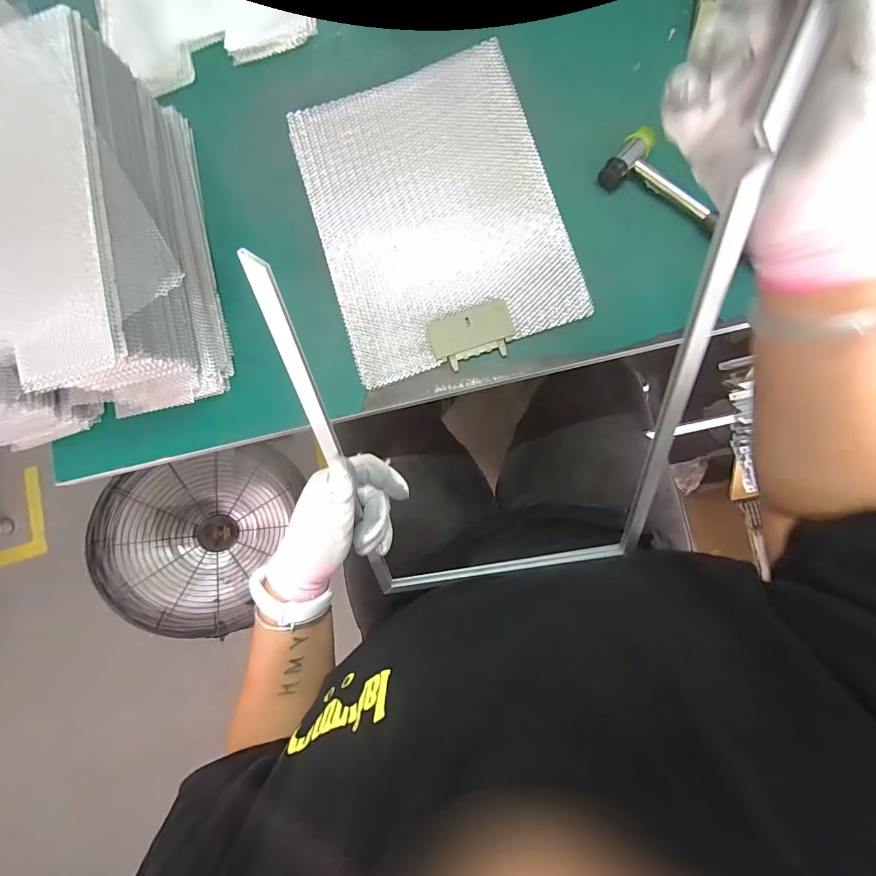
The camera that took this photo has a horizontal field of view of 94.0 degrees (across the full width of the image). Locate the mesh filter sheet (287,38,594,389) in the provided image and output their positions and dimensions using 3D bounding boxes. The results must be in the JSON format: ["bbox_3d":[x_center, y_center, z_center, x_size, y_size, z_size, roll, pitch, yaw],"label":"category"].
[{"bbox_3d":[-0.007,-0.245,0.443,0.243,0.010,0.321,-17,84,4],"label":"mesh filter sheet"}]

